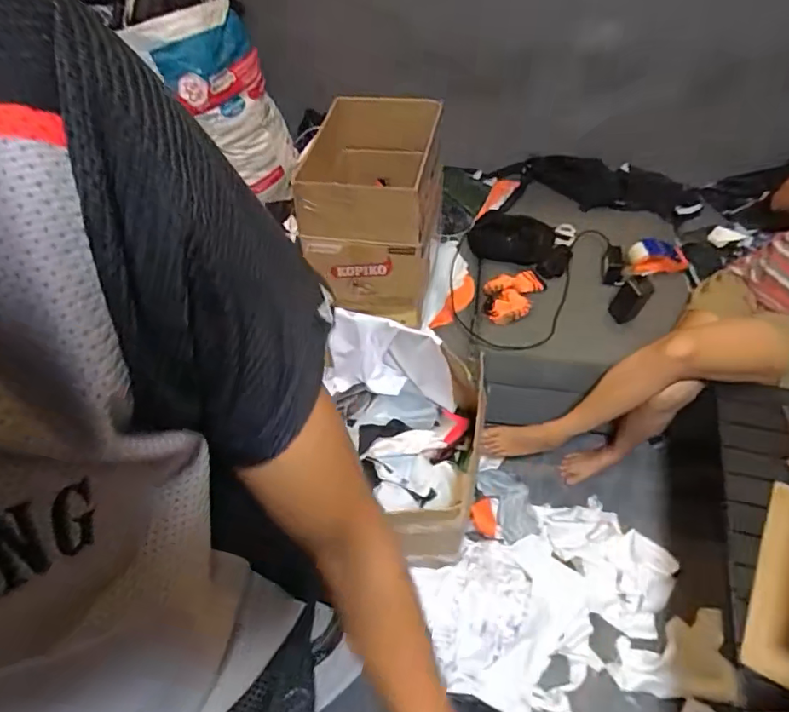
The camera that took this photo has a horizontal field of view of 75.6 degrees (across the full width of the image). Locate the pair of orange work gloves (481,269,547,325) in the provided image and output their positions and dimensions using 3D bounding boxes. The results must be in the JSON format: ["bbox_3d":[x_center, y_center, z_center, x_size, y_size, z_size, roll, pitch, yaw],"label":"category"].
[{"bbox_3d":[0.309,-0.163,1.350,0.139,0.085,0.185,22,59,19],"label":"pair of orange work gloves"}]

